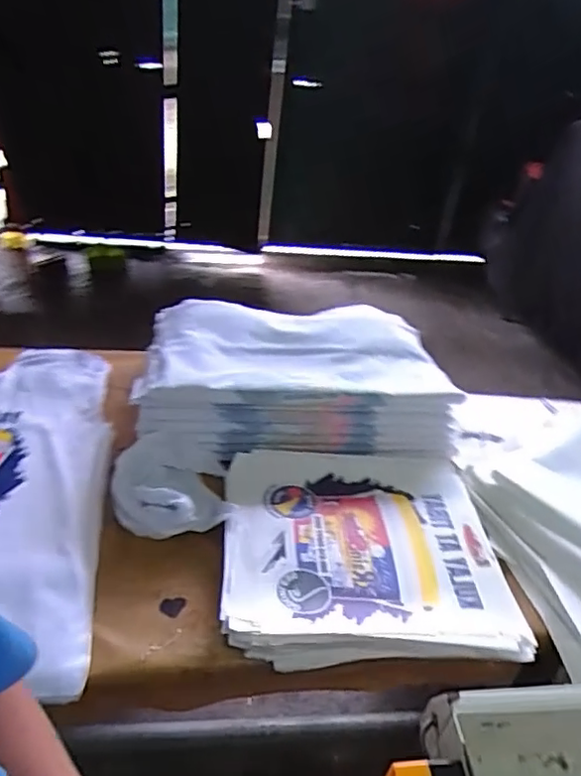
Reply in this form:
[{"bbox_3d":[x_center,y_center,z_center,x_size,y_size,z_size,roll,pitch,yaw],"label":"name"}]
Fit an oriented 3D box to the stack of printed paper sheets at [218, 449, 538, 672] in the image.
[{"bbox_3d":[0.109,0.235,0.891,0.415,0.045,0.377,3,36,-6],"label":"stack of printed paper sheets"}]

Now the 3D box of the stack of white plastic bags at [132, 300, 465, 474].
[{"bbox_3d":[0.011,-0.025,1.151,0.565,0.127,0.372,1,36,-9],"label":"stack of white plastic bags"}]

